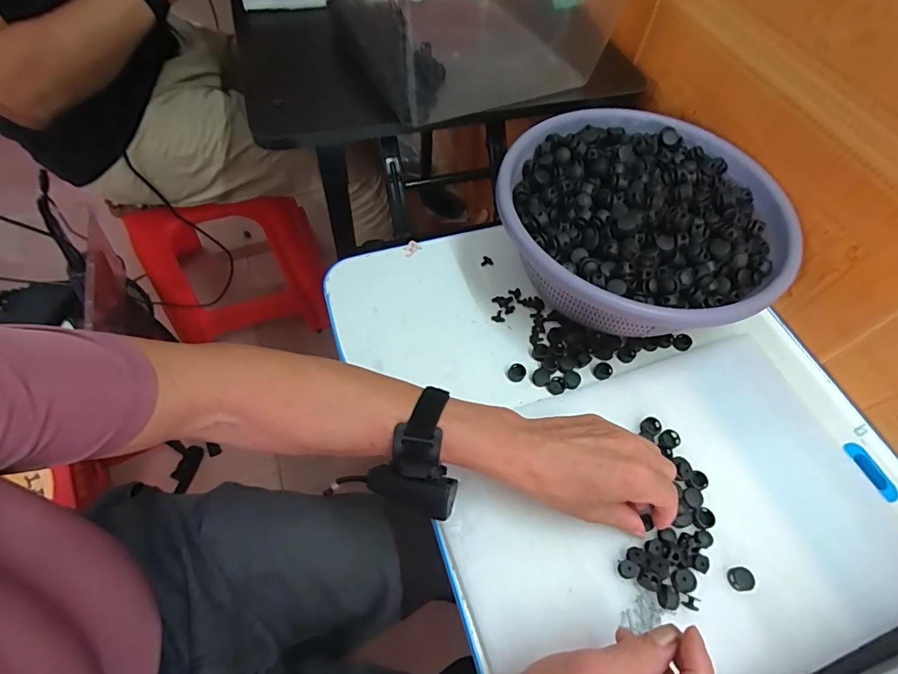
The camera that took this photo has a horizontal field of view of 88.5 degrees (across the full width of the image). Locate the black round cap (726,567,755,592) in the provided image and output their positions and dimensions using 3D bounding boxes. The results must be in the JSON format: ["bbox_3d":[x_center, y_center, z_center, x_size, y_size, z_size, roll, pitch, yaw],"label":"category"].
[{"bbox_3d":[0.232,0.192,0.366,0.017,0.009,0.017,2,55,-3],"label":"black round cap"}]

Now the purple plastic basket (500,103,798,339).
[{"bbox_3d":[0.201,-0.115,0.501,0.281,0.123,0.280,1,58,-2],"label":"purple plastic basket"}]

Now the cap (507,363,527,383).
[{"bbox_3d":[0.069,0.037,0.465,0.017,0.009,0.017,2,55,-3],"label":"cap"}]

